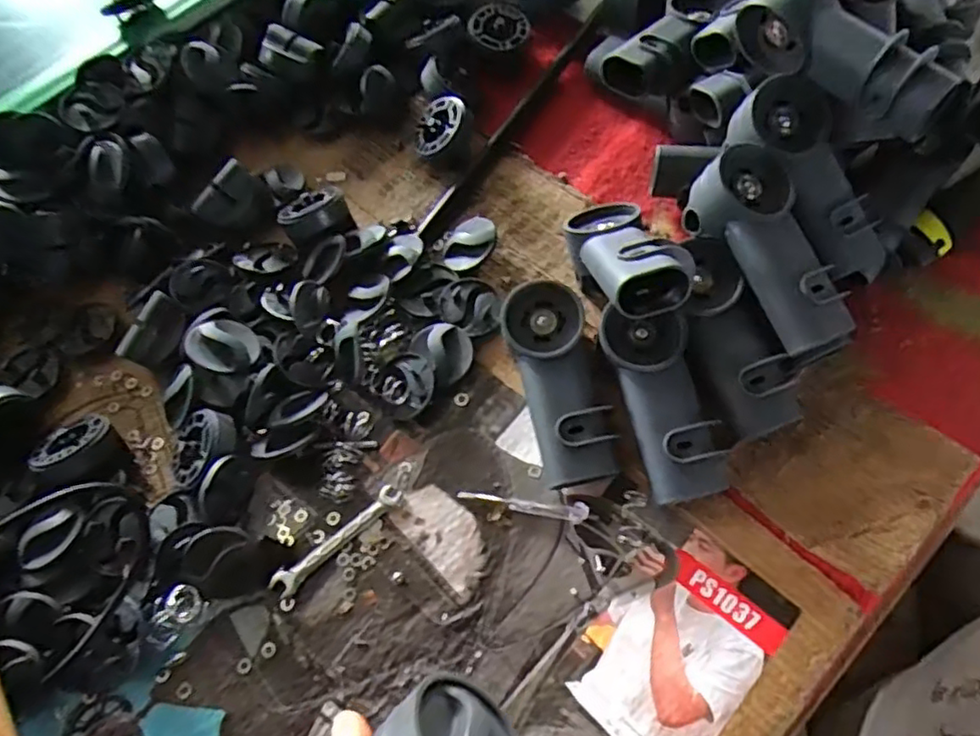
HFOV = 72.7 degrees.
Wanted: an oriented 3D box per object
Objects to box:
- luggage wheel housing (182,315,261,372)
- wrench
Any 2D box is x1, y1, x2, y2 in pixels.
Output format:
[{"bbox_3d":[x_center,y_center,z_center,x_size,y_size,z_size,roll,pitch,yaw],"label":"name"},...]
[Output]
[{"bbox_3d":[-0.226,-0.019,0.567,0.058,0.031,0.051,39,75,19],"label":"luggage wheel housing"},{"bbox_3d":[-0.121,0.136,0.529,0.117,0.005,0.020,-41,69,-12],"label":"wrench"}]

